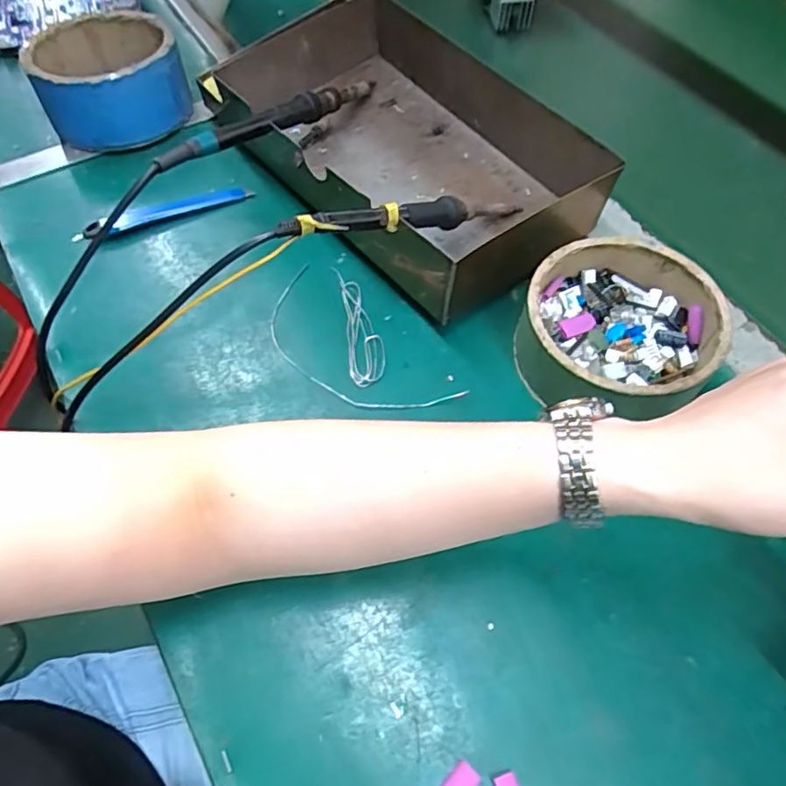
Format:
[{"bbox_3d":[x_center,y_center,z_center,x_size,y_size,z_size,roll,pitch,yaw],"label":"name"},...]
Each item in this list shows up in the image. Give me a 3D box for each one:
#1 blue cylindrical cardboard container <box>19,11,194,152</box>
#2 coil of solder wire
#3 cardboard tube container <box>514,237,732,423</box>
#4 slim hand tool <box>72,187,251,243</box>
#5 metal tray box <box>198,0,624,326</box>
[{"bbox_3d":[-0.242,-0.272,0.518,0.117,0.060,0.119,0,59,0],"label":"blue cylindrical cardboard container"},{"bbox_3d":[-0.030,-0.032,0.411,0.075,0.004,0.155,-36,66,-20],"label":"coil of solder wire"},{"bbox_3d":[0.143,-0.039,0.391,0.116,0.051,0.114,1,59,0],"label":"cardboard tube container"},{"bbox_3d":[-0.180,-0.142,0.472,0.137,0.016,0.013,-22,62,-13],"label":"slim hand tool"},{"bbox_3d":[0.009,-0.198,0.470,0.175,0.085,0.298,-34,65,-19],"label":"metal tray box"}]

